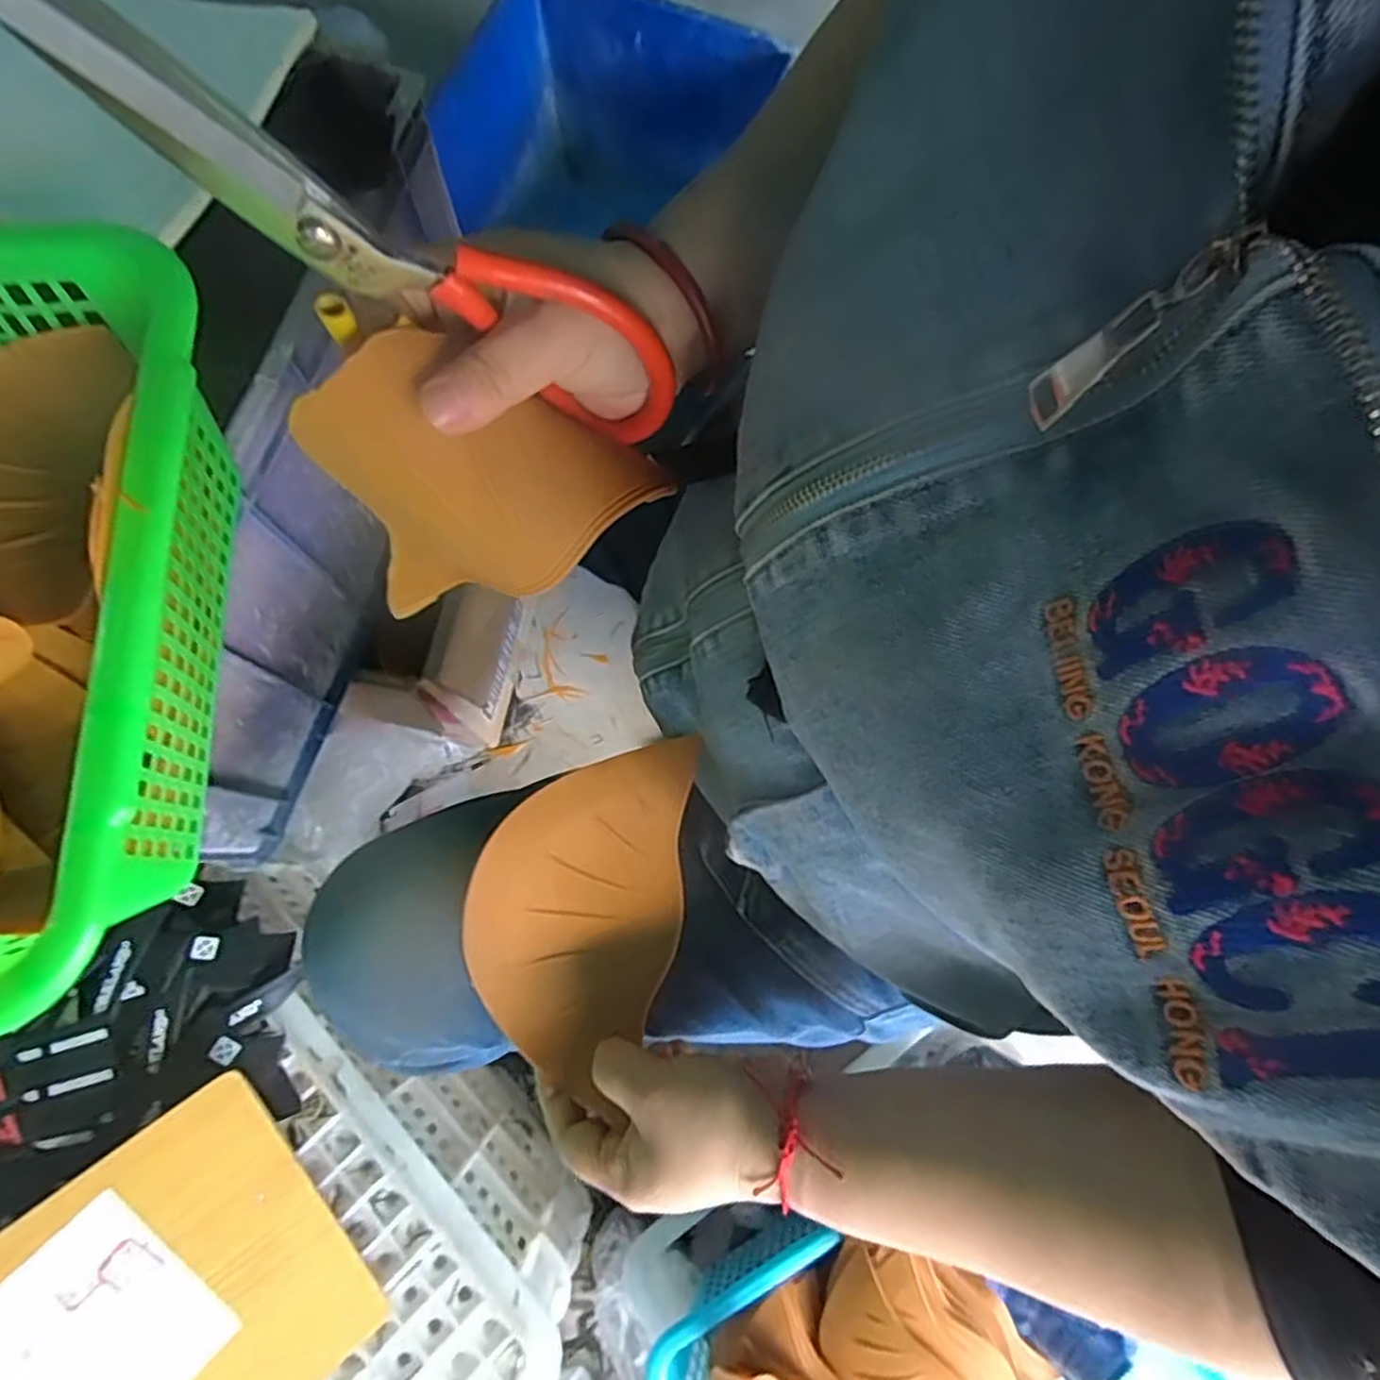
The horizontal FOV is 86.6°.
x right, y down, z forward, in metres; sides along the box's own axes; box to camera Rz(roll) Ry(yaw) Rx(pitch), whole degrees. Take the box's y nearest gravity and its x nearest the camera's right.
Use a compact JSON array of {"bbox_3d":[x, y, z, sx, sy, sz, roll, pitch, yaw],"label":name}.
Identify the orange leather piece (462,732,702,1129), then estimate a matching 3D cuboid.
[{"bbox_3d":[-0.056,0.107,0.366,0.099,0.046,0.160,6,74,0],"label":"orange leather piece"}]

